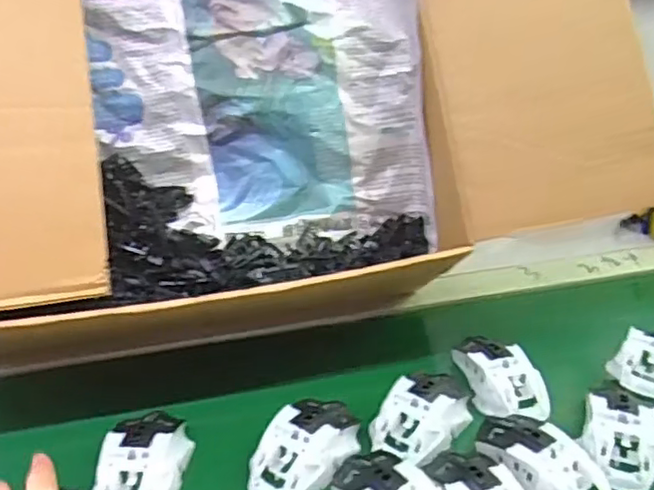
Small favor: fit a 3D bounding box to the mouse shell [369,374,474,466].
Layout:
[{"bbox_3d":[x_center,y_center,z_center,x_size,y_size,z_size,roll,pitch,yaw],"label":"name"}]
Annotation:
[{"bbox_3d":[0.090,0.147,0.577,0.061,0.032,0.116,21,36,34],"label":"mouse shell"}]

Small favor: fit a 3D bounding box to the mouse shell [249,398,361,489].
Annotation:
[{"bbox_3d":[-0.017,0.169,0.545,0.064,0.032,0.113,18,34,31],"label":"mouse shell"}]

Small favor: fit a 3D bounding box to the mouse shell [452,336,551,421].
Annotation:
[{"bbox_3d":[0.169,0.131,0.618,0.065,0.043,0.101,-5,29,-8],"label":"mouse shell"}]

